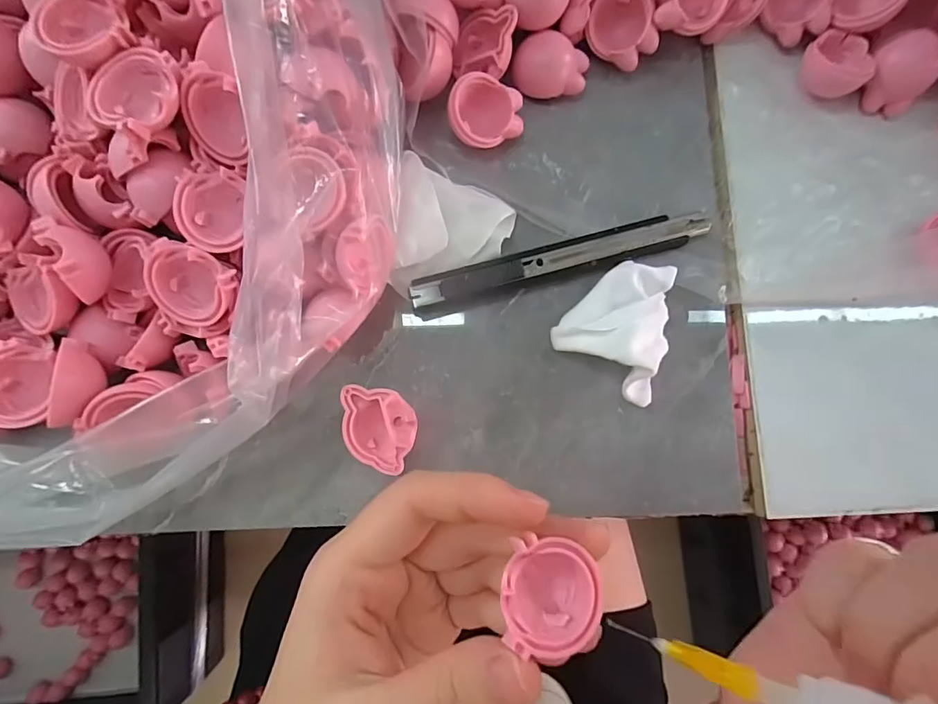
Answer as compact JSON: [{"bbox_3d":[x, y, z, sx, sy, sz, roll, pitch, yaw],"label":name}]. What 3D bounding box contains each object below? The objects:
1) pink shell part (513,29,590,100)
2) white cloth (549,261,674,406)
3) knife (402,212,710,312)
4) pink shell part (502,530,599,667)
[{"bbox_3d":[0.037,-0.129,0.212,0.033,0.009,0.025,5,83,-3],"label":"pink shell part"},{"bbox_3d":[0.062,-0.011,0.195,0.045,0.020,0.056,12,83,-2],"label":"white cloth"},{"bbox_3d":[0.041,-0.041,0.202,0.132,0.004,0.015,-15,84,-5],"label":"knife"},{"bbox_3d":[0.024,0.069,0.133,0.027,0.014,0.029,12,84,-6],"label":"pink shell part"}]

